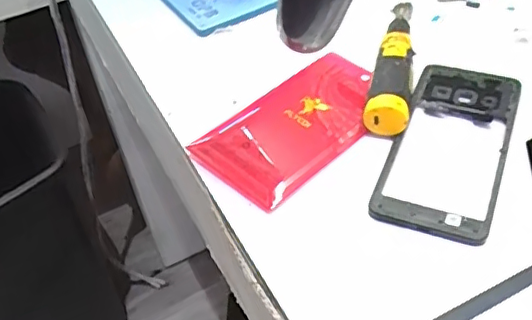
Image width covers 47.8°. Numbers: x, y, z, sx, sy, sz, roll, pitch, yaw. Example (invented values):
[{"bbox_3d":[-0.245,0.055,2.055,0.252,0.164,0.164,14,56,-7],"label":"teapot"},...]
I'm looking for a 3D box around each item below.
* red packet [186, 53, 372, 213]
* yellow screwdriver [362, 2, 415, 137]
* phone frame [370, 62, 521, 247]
[{"bbox_3d":[0.026,-0.029,0.458,0.159,0.013,0.087,-36,57,-27],"label":"red packet"},{"bbox_3d":[0.105,-0.084,0.483,0.031,0.028,0.167,7,47,13],"label":"yellow screwdriver"},{"bbox_3d":[0.132,-0.015,0.427,0.075,0.004,0.171,14,49,20],"label":"phone frame"}]

